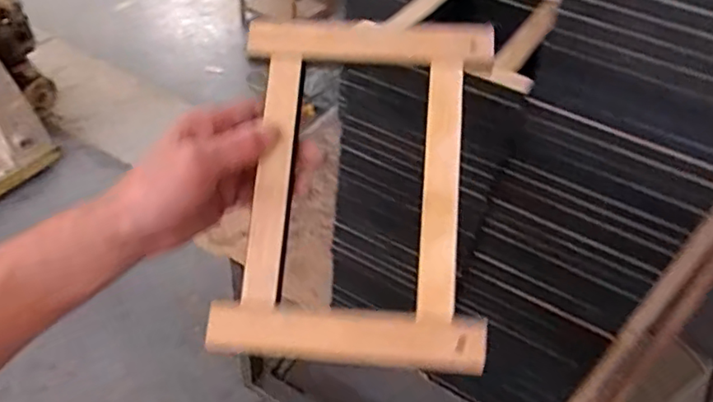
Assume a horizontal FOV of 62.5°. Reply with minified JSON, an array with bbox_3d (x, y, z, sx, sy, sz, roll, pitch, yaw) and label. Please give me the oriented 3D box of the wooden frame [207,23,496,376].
[{"bbox_3d":[0.001,-0.014,0.412,0.174,0.017,0.249,3,77,4],"label":"wooden frame"}]

